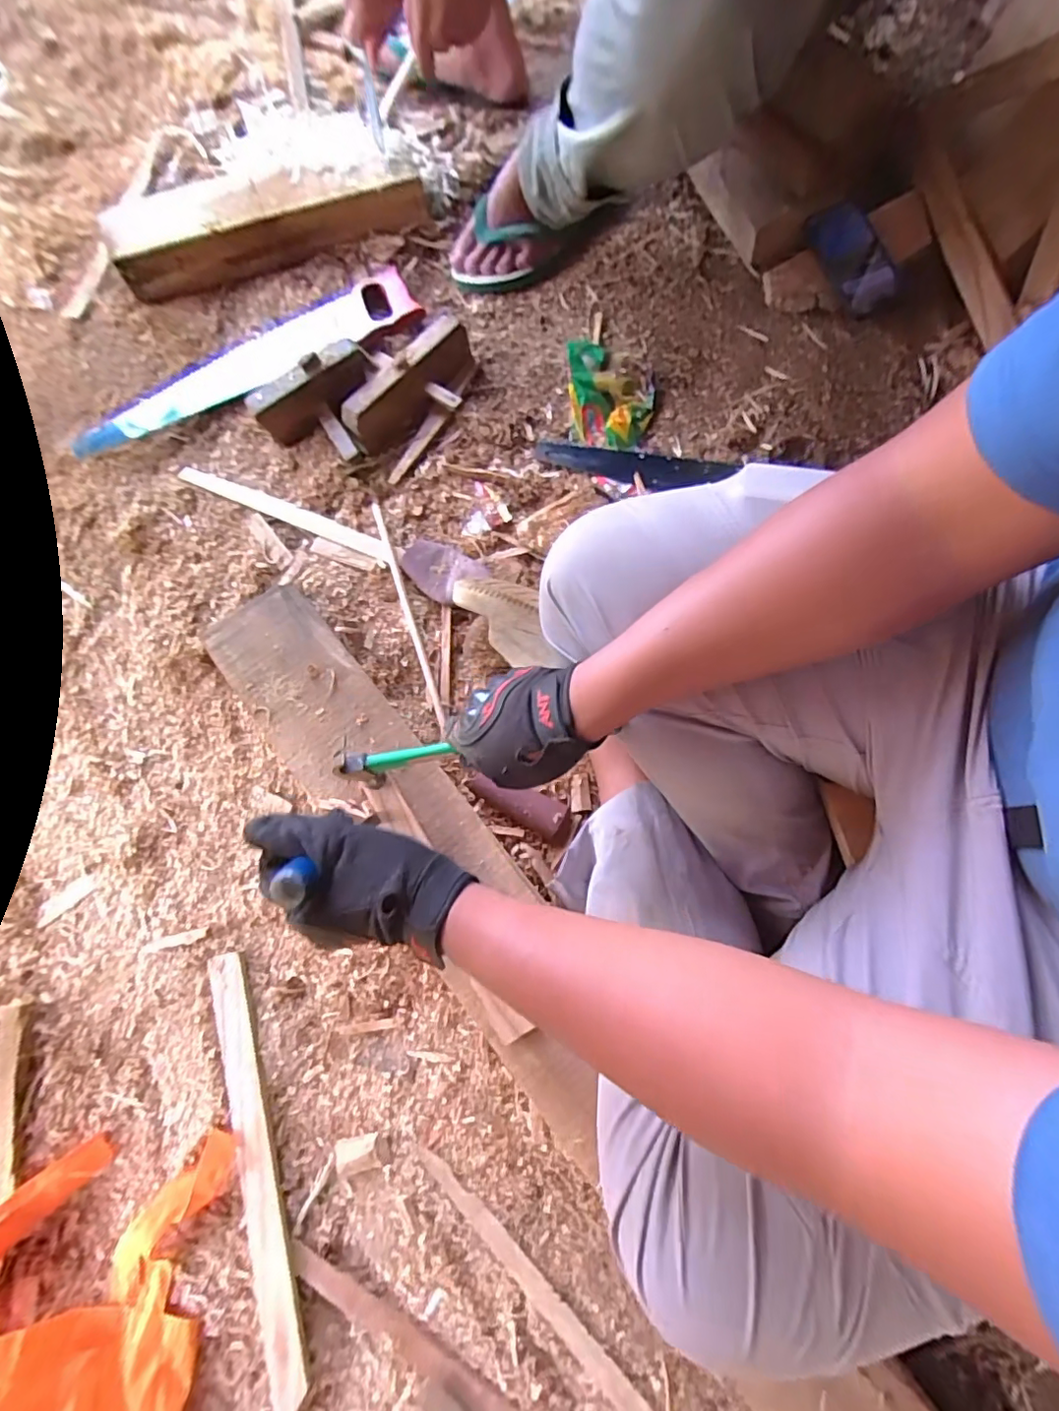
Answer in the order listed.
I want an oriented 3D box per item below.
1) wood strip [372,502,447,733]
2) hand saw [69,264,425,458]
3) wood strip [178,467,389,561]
[{"bbox_3d":[-0.143,-0.111,0.648,0.010,0.009,0.289,-19,79,-2],"label":"wood strip"},{"bbox_3d":[-0.373,-0.456,0.720,0.465,0.015,0.082,-27,79,-4],"label":"hand saw"},{"bbox_3d":[-0.302,-0.238,0.678,0.280,0.005,0.024,22,80,6],"label":"wood strip"}]

